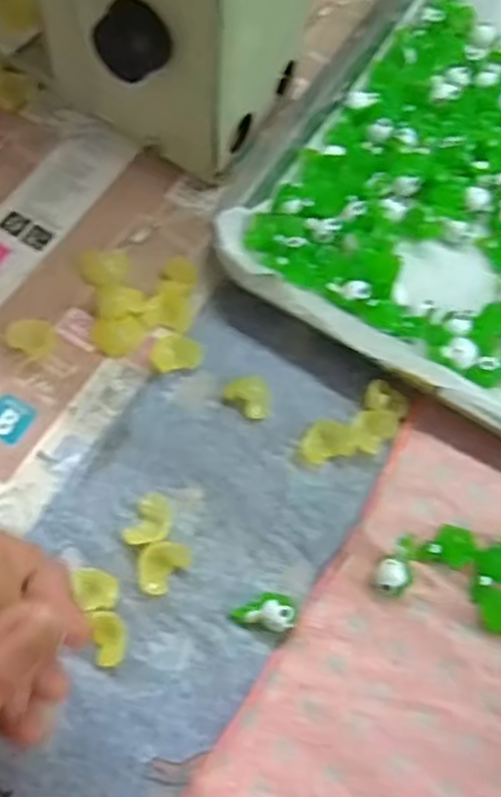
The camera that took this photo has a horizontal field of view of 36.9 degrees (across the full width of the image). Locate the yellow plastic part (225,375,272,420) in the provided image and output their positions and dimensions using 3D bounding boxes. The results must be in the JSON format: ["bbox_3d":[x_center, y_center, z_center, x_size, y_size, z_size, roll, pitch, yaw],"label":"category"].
[{"bbox_3d":[-0.001,0.000,0.346,0.021,0.014,0.016,10,68,1],"label":"yellow plastic part"}]

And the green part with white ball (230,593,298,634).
[{"bbox_3d":[0.006,0.087,0.310,0.024,0.015,0.015,17,68,4],"label":"green part with white ball"}]

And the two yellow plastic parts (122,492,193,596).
[{"bbox_3d":[-0.040,0.061,0.318,0.022,0.012,0.040,-20,71,-10],"label":"two yellow plastic parts"}]

